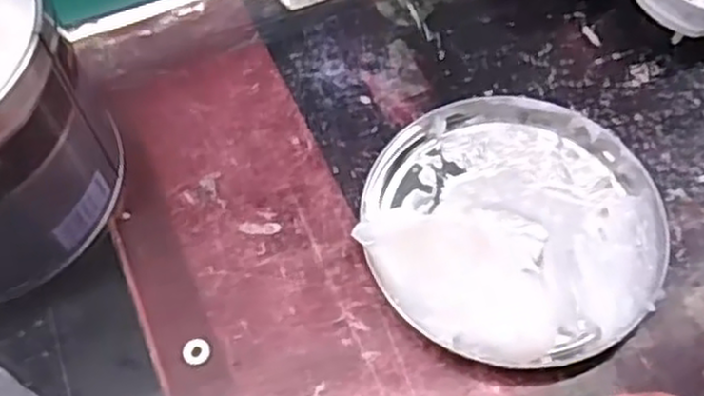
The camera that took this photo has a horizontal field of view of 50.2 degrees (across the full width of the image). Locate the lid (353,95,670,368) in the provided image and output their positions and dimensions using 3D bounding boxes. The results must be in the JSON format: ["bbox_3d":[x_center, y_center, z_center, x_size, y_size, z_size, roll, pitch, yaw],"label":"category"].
[{"bbox_3d":[0.071,0.007,0.325,0.125,0.027,0.125,0,59,1],"label":"lid"}]

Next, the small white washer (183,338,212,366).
[{"bbox_3d":[-0.064,0.063,0.308,0.011,0.004,0.011,0,59,1],"label":"small white washer"}]

